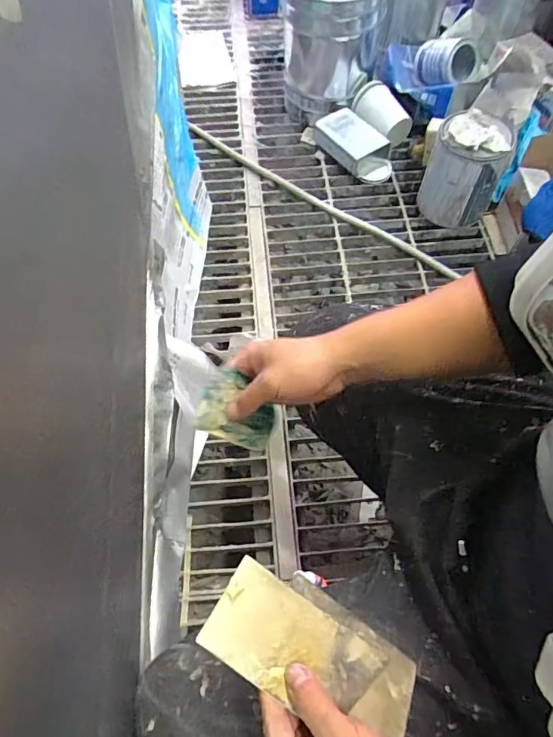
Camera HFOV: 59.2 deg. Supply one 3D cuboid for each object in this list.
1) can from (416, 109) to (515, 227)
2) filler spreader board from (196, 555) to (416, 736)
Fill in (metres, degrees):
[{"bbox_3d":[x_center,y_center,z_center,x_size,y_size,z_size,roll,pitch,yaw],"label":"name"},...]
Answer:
[{"bbox_3d":[0.412,-0.437,1.088,0.155,0.232,0.140,18,64,11],"label":"can"},{"bbox_3d":[0.031,0.228,0.390,0.174,0.005,0.081,34,58,2],"label":"filler spreader board"}]

